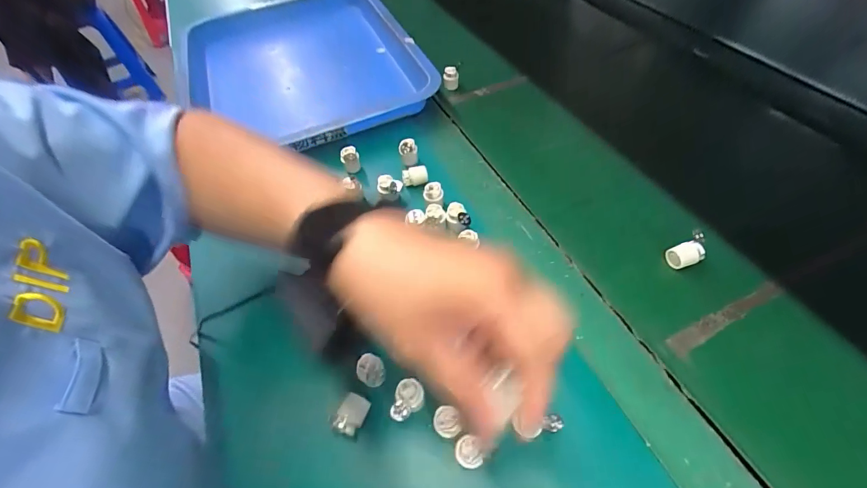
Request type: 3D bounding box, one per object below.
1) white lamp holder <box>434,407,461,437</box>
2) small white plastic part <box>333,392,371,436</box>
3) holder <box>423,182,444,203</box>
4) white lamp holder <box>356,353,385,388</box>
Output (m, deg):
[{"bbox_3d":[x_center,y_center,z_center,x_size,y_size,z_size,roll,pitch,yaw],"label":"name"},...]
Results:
[{"bbox_3d":[0.010,0.130,0.289,0.020,0.010,0.019,-3,52,3],"label":"white lamp holder"},{"bbox_3d":[-0.062,0.130,0.303,0.017,0.015,0.027,20,56,20],"label":"small white plastic part"},{"bbox_3d":[-0.001,-0.053,0.425,0.021,0.023,0.017,-7,52,0],"label":"holder"},{"bbox_3d":[-0.049,0.101,0.317,0.022,0.018,0.019,29,60,25],"label":"white lamp holder"}]

